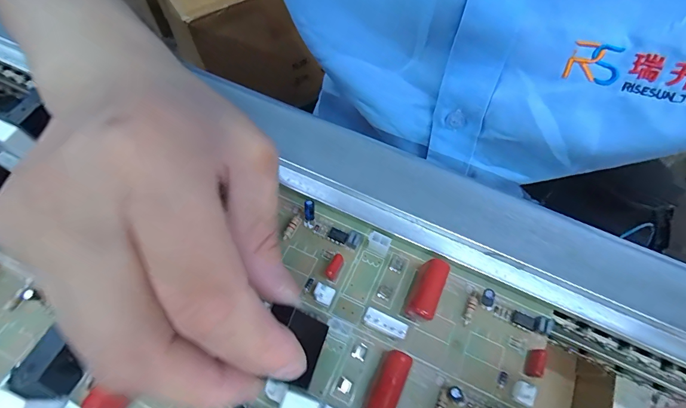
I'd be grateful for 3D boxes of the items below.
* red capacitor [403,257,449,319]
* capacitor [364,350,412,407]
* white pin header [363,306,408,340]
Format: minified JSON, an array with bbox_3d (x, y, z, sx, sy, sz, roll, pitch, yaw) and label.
[{"bbox_3d":[0.038,0.040,0.173,0.012,0.017,0.028,22,64,9],"label":"red capacitor"},{"bbox_3d":[0.018,0.075,0.155,0.010,0.020,0.027,25,65,10],"label":"capacitor"},{"bbox_3d":[0.020,0.055,0.174,0.020,0.004,0.007,24,65,10],"label":"white pin header"}]

